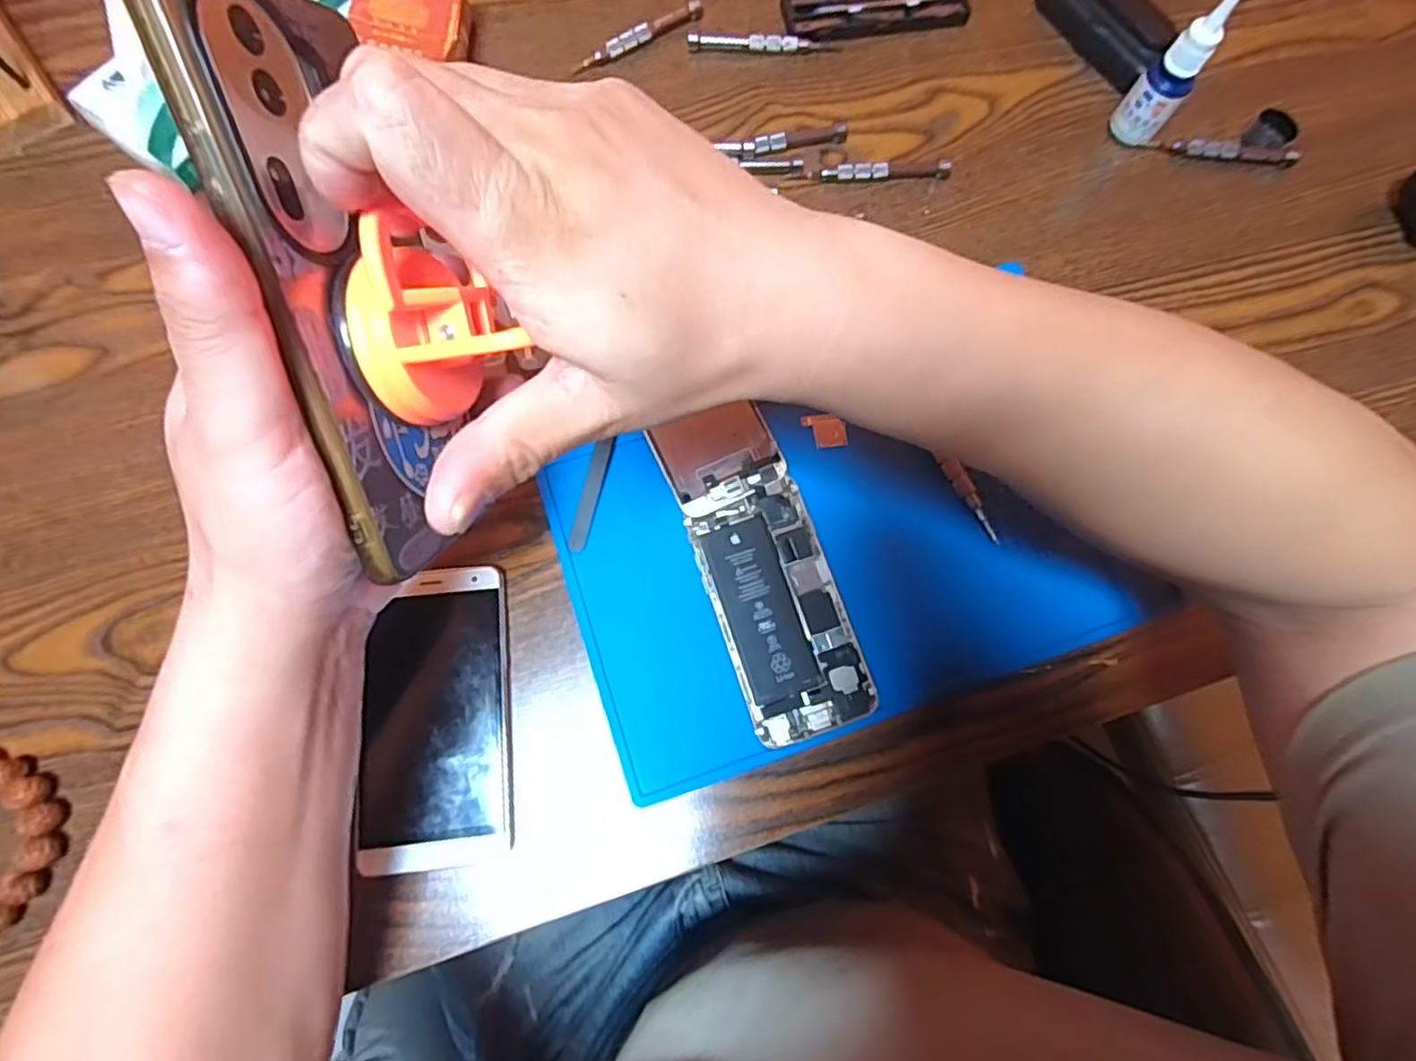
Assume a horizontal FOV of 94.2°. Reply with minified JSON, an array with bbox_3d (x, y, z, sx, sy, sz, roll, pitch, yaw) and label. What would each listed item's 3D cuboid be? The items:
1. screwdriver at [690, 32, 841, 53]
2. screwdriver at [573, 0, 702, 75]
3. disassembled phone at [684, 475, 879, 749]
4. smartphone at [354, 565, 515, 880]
[{"bbox_3d":[0.038,-0.331,0.447,0.101,0.007,0.009,-2,75,-2],"label":"screwdriver"},{"bbox_3d":[-0.047,-0.332,0.443,0.098,0.009,0.013,-33,79,-10],"label":"screwdriver"},{"bbox_3d":[0.038,0.042,0.350,0.065,0.005,0.128,-18,77,-6],"label":"disassembled phone"},{"bbox_3d":[-0.135,0.091,0.327,0.067,0.014,0.141,-5,75,-3],"label":"smartphone"}]

